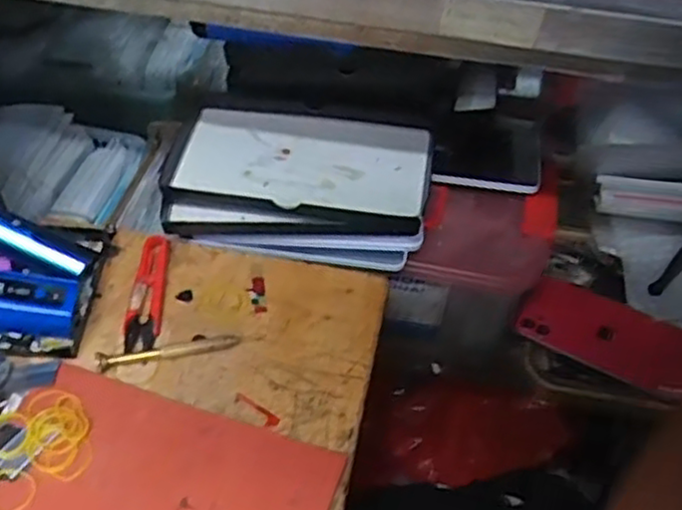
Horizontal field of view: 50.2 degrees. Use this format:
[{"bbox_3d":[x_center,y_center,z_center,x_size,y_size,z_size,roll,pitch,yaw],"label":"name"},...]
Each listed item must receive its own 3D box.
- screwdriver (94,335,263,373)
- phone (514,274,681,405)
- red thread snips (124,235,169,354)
[{"bbox_3d":[-0.108,0.063,0.489,0.108,0.004,0.012,-9,51,-10],"label":"screwdriver"},{"bbox_3d":[0.231,0.069,0.626,0.149,0.014,0.063,25,75,16],"label":"phone"},{"bbox_3d":[-0.138,0.025,0.514,0.023,0.009,0.094,-1,50,-4],"label":"red thread snips"}]

